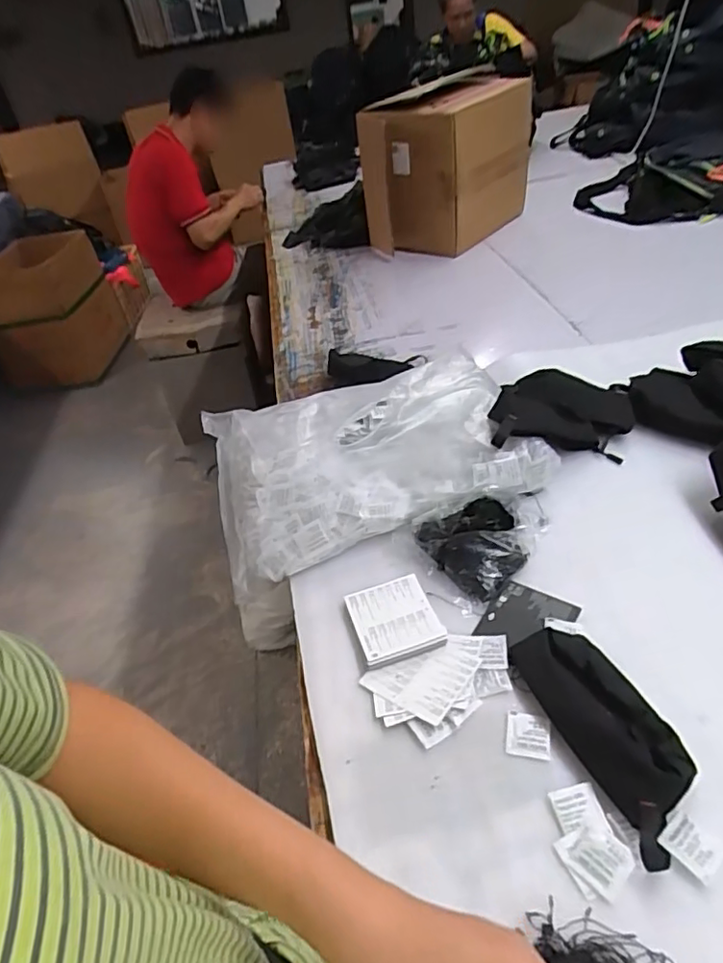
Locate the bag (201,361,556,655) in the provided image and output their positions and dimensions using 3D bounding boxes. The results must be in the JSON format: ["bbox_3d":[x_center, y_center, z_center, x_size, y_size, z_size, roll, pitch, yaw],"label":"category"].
[{"bbox_3d":[0.006,-0.041,0.864,0.450,0.095,0.350,-17,40,-8],"label":"bag"}]

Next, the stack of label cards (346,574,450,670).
[{"bbox_3d":[0.037,0.157,0.666,0.091,0.014,0.104,-17,40,-7],"label":"stack of label cards"}]

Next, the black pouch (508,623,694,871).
[{"bbox_3d":[0.222,0.218,0.536,0.082,0.037,0.218,-15,40,-11],"label":"black pouch"}]

